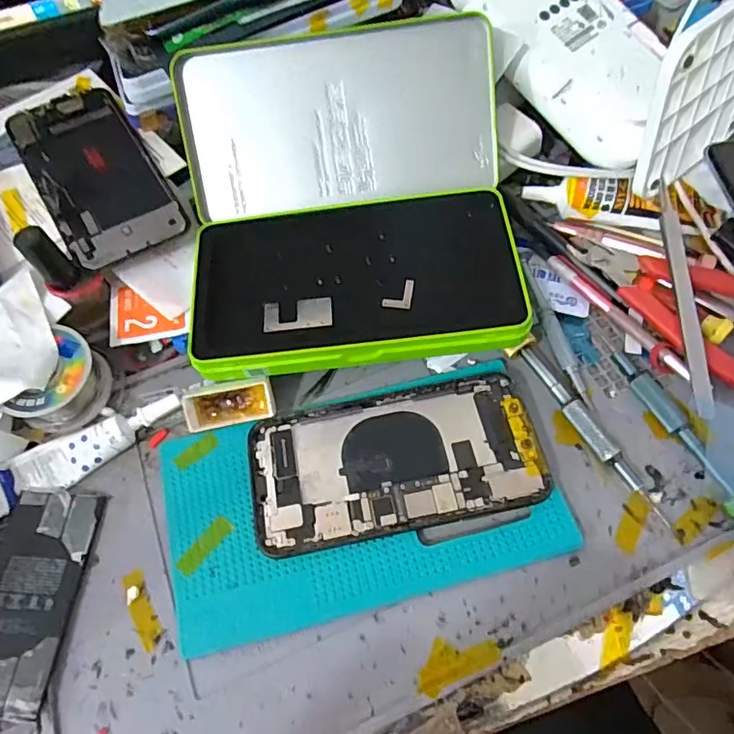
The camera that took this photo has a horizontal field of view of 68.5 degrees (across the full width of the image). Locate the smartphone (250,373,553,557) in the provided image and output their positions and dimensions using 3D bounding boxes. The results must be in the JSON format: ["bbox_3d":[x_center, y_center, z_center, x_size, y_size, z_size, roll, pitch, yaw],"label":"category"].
[{"bbox_3d":[0.015,0.049,0.286,0.147,0.009,0.074,-11,61,-2],"label":"smartphone"}]

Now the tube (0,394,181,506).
[{"bbox_3d":[-0.151,0.042,0.297,0.097,0.011,0.026,-24,62,-9],"label":"tube"}]

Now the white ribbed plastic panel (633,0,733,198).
[{"bbox_3d":[0.194,-0.156,0.305,0.100,0.100,0.006,-34,55,-15],"label":"white ribbed plastic panel"}]

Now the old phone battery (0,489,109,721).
[{"bbox_3d":[-0.166,0.110,0.264,0.045,0.005,0.100,8,57,-5],"label":"old phone battery"}]

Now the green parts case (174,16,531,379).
[{"bbox_3d":[-0.012,-0.101,0.319,0.187,0.083,0.192,-6,61,1],"label":"green parts case"}]

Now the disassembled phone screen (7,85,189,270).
[{"bbox_3d":[-0.178,-0.128,0.352,0.071,0.009,0.141,-29,72,-18],"label":"disassembled phone screen"}]

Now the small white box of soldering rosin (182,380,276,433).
[{"bbox_3d":[-0.077,0.022,0.301,0.048,0.010,0.023,-8,88,-7],"label":"small white box of soldering rosin"}]

